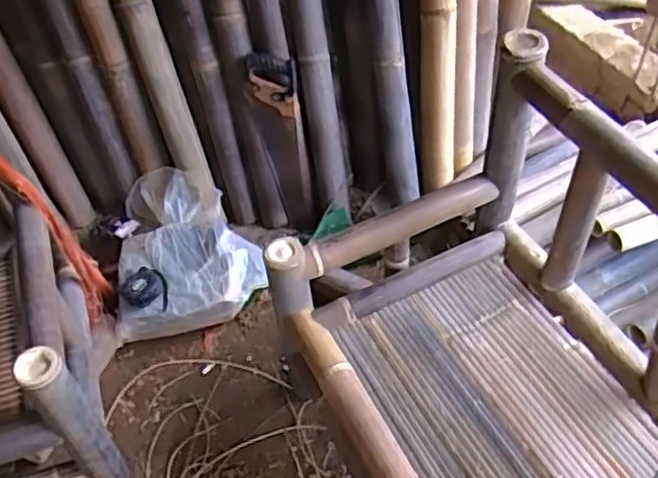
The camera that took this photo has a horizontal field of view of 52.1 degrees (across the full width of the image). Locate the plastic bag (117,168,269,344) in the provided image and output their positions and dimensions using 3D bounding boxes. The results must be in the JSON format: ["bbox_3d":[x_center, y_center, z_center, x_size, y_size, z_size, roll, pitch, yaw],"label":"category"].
[{"bbox_3d":[-0.345,0.033,1.655,0.325,0.150,0.400,-7,49,-3],"label":"plastic bag"}]

